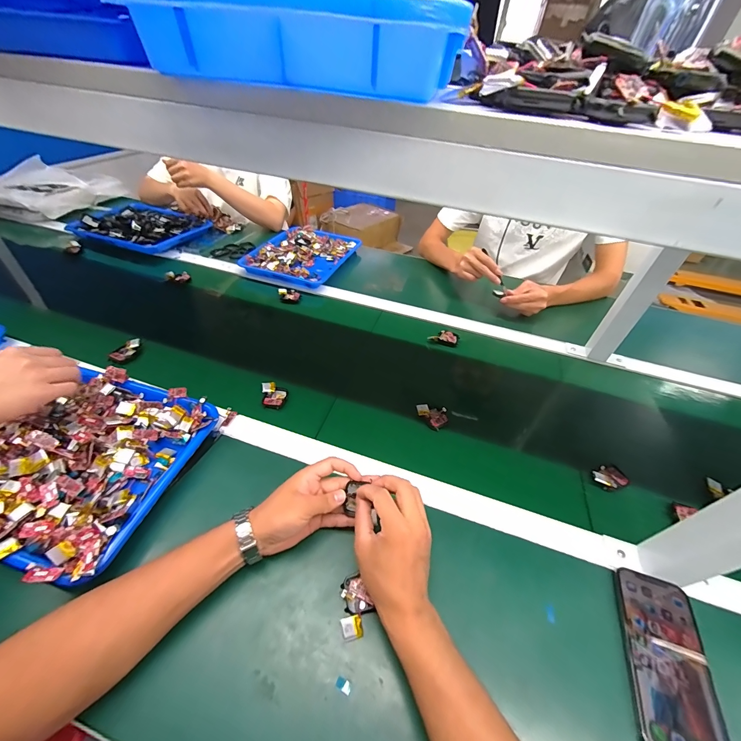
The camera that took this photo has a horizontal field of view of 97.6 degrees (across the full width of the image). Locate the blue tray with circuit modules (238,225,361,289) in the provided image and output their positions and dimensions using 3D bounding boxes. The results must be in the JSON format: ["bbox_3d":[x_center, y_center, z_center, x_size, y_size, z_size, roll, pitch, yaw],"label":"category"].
[{"bbox_3d":[-0.190,-0.344,0.954,0.245,0.034,0.308,16,45,11],"label":"blue tray with circuit modules"}]

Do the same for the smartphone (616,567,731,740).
[{"bbox_3d":[0.314,0.304,0.342,0.076,0.011,0.160,16,45,11],"label":"smartphone"}]

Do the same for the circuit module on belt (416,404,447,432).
[{"bbox_3d":[0.106,0.076,0.559,0.053,0.017,0.037,32,50,25],"label":"circuit module on belt"}]

